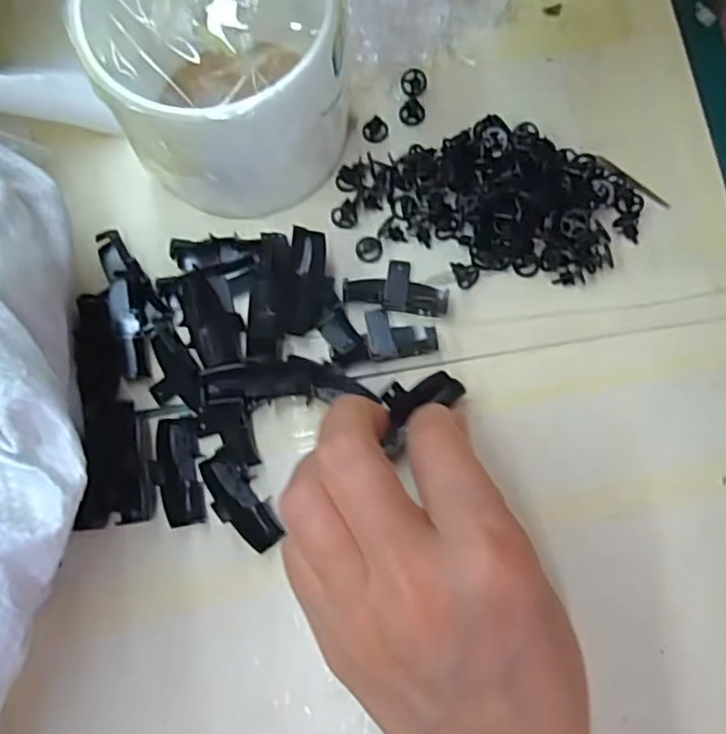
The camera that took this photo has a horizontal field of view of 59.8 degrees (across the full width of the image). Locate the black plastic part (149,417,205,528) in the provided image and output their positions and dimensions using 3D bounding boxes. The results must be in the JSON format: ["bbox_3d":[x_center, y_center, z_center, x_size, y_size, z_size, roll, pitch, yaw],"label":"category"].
[{"bbox_3d":[-0.070,0.039,0.239,0.018,0.007,0.039,-2,79,-1],"label":"black plastic part"}]

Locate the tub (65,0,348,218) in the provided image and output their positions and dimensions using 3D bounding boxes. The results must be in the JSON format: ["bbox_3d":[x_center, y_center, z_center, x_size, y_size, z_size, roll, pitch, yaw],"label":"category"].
[{"bbox_3d":[-0.050,-0.109,0.230,0.081,0.077,0.085,0,79,-1],"label":"tub"}]

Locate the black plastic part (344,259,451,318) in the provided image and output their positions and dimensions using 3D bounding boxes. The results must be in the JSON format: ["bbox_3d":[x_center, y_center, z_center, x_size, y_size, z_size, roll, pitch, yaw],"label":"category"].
[{"bbox_3d":[0.014,-0.033,0.253,0.041,0.005,0.021,7,79,1],"label":"black plastic part"}]

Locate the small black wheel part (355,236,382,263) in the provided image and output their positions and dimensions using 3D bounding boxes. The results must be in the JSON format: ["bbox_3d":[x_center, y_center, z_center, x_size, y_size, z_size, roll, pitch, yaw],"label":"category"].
[{"bbox_3d":[0.003,-0.049,0.257,0.011,0.004,0.010,0,79,-1],"label":"small black wheel part"}]

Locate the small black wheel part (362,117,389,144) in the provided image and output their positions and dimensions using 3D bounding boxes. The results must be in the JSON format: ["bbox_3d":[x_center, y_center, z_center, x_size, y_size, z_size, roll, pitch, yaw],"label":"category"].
[{"bbox_3d":[0.005,-0.100,0.266,0.011,0.004,0.011,0,79,-1],"label":"small black wheel part"}]

